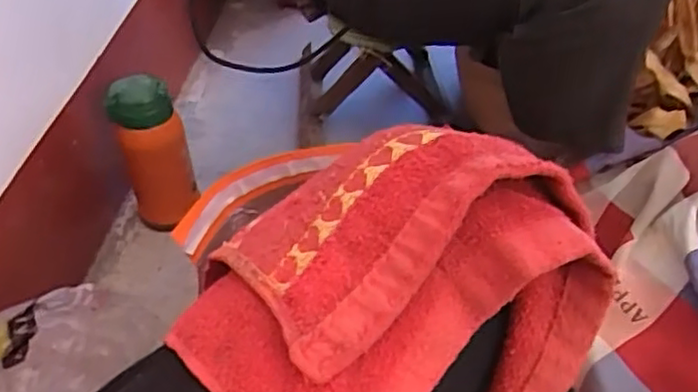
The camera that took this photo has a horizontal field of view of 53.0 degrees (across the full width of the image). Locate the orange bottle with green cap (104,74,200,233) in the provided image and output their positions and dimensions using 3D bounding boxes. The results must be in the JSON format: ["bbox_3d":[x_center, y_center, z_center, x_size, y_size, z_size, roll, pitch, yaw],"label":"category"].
[{"bbox_3d":[-0.237,-0.048,0.857,0.080,0.210,0.069,-13,45,-11],"label":"orange bottle with green cap"}]

